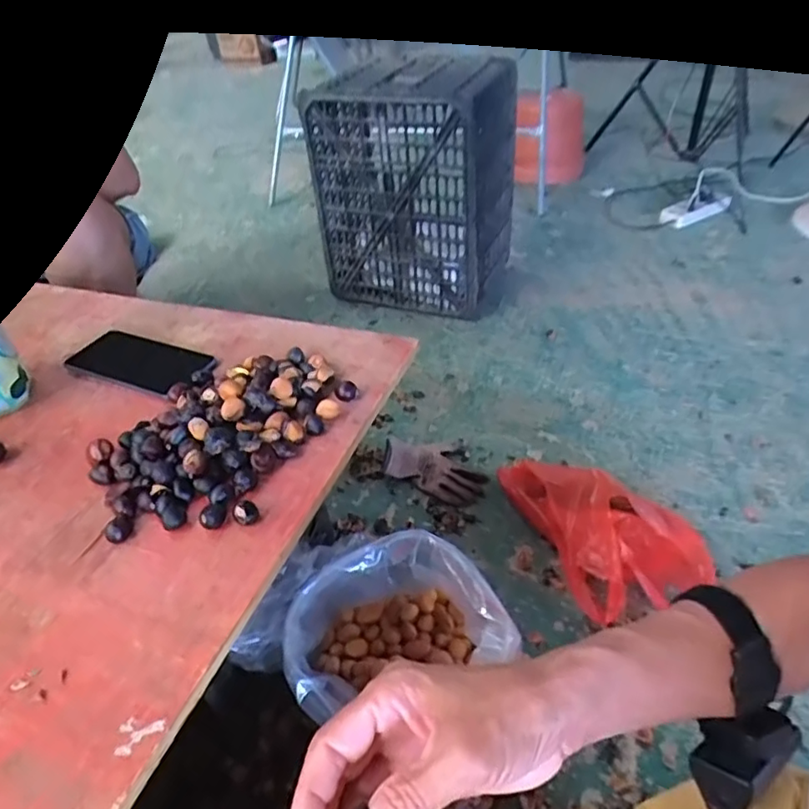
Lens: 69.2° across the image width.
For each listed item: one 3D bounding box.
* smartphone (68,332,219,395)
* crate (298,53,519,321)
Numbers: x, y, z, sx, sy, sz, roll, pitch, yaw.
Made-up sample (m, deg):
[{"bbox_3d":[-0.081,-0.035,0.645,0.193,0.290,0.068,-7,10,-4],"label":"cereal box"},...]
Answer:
[{"bbox_3d":[-0.291,-0.049,0.650,0.178,0.014,0.078,15,45,24],"label":"smartphone"},{"bbox_3d":[0.027,-0.513,1.423,0.410,0.511,0.303,10,43,19],"label":"crate"}]

